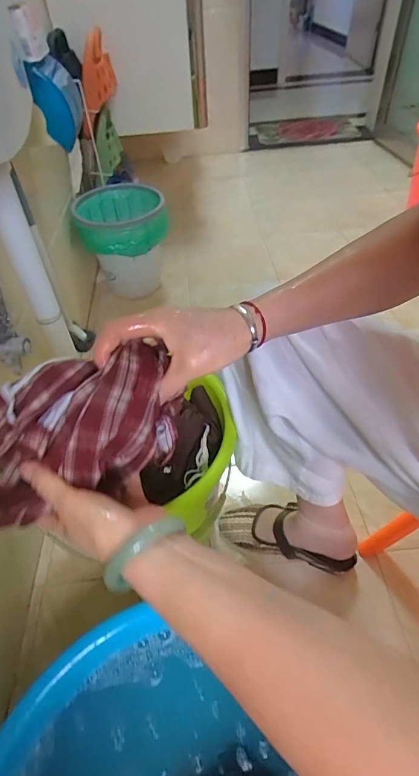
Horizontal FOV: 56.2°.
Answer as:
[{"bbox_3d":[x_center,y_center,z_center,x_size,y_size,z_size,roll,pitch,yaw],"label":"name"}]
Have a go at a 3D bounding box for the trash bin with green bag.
[{"bbox_3d":[-0.257,-0.444,1.212,0.248,0.259,0.269,-18,49,-11],"label":"trash bin with green bag"}]

